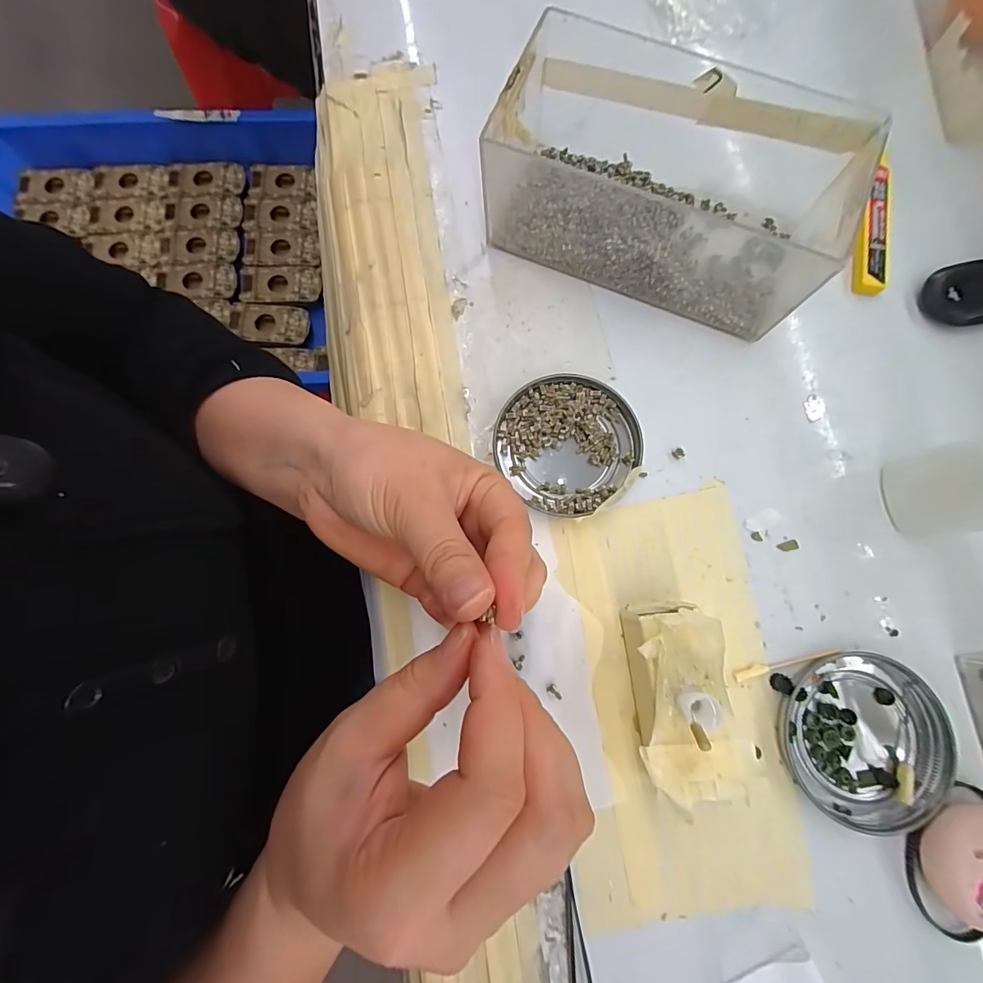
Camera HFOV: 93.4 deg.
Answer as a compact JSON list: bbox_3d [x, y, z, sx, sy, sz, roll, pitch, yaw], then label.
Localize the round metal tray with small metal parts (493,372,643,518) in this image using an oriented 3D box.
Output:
[{"bbox_3d":[0.043,-0.028,0.258,0.076,0.010,0.075,0,78,0],"label":"round metal tray with small metal parts"}]

